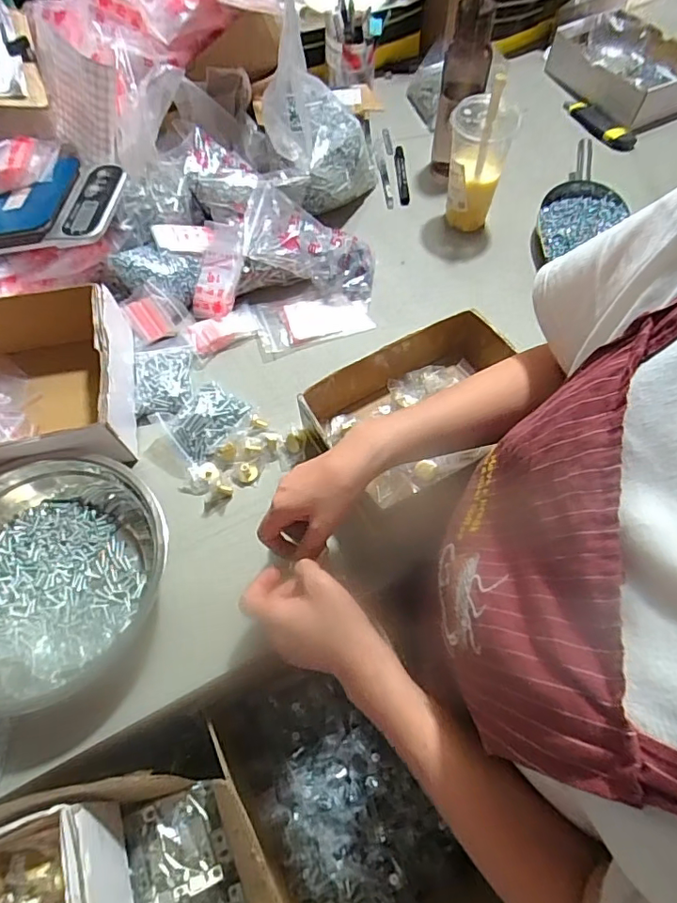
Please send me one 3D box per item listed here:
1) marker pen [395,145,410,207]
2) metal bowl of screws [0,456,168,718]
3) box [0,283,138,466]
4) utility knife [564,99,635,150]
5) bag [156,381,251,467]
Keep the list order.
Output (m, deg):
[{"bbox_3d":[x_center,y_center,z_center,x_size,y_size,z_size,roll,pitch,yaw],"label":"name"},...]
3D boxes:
[{"bbox_3d":[0.107,-0.468,0.884,0.019,0.015,0.137,-3,62,0],"label":"marker pen"},{"bbox_3d":[-0.311,0.128,0.536,0.271,0.063,0.249,-1,62,2],"label":"metal bowl of screws"},{"bbox_3d":[-0.404,-0.072,0.615,0.295,0.103,0.209,-12,62,-4],"label":"box"},{"bbox_3d":[0.463,-0.587,0.938,0.055,0.023,0.148,-27,64,-12],"label":"utility knife"},{"bbox_3d":[-0.161,-0.040,0.643,0.097,0.014,0.076,-33,86,-15],"label":"bag"}]

